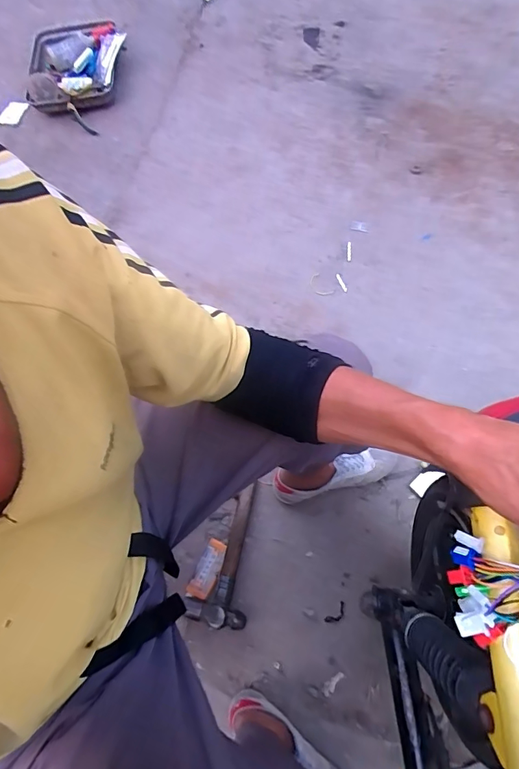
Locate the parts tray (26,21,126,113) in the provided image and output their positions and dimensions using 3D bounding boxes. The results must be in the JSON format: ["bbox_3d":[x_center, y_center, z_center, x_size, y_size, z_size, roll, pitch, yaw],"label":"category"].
[{"bbox_3d":[-0.559,-0.987,1.325,0.298,0.072,0.310,-6,68,0],"label":"parts tray"}]

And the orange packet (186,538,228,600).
[{"bbox_3d":[-0.105,0.383,0.899,0.048,0.021,0.111,23,71,11],"label":"orange packet"}]

